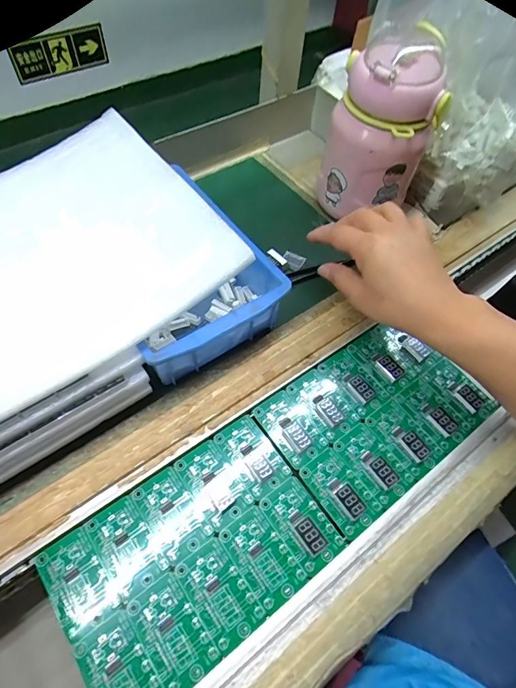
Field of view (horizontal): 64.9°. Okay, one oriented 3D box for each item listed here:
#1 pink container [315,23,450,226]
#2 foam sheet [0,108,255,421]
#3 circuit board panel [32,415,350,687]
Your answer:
[{"bbox_3d":[0.127,-0.216,0.412,0.099,0.147,0.104,20,59,8],"label":"pink container"},{"bbox_3d":[-0.186,-0.054,0.304,0.295,0.028,0.213,-35,69,-16],"label":"foam sheet"},{"bbox_3d":[-0.044,0.147,0.290,0.182,0.007,0.123,-31,66,-21],"label":"circuit board panel"}]

